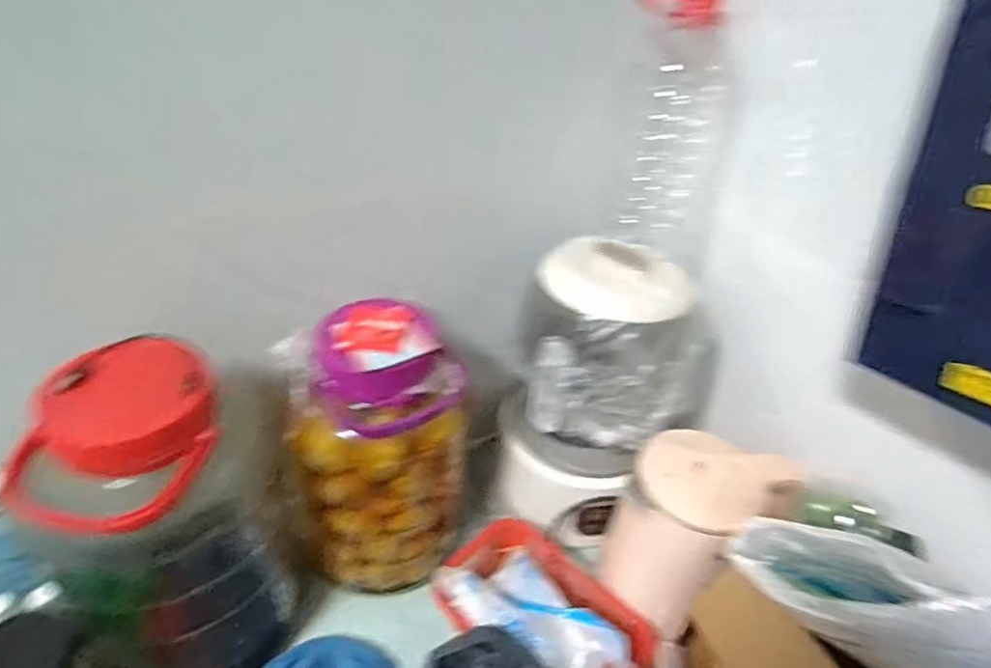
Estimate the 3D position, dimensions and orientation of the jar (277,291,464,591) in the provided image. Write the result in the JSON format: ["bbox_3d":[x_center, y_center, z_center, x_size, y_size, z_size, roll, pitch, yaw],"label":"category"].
[{"bbox_3d":[-0.125,0.131,0.682,0.172,0.320,0.150,1,38,-7],"label":"jar"}]

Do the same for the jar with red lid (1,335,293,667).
[{"bbox_3d":[-0.312,0.192,0.573,0.165,0.349,0.161,4,38,-3],"label":"jar with red lid"}]

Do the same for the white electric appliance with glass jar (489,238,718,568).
[{"bbox_3d":[0.106,0.085,0.732,0.193,0.356,0.187,4,38,-4],"label":"white electric appliance with glass jar"}]

